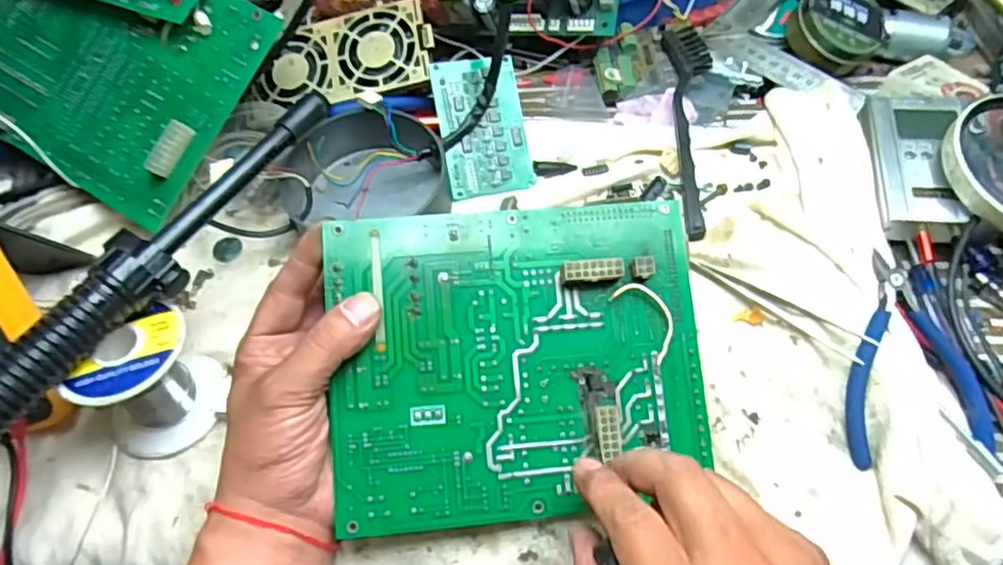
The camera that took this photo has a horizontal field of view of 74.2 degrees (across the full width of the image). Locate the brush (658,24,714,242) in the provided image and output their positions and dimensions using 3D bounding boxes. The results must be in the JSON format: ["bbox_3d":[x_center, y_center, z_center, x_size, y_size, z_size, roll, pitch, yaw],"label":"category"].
[{"bbox_3d":[0.139,-0.113,0.468,0.035,0.025,0.184,0,58,1],"label":"brush"}]

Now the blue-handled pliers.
[{"bbox_3d":[0.220,0.040,0.364,0.079,0.011,0.110,-5,79,-7],"label":"blue-handled pliers"}]

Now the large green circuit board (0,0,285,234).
[{"bbox_3d":[-0.271,-0.151,0.440,0.210,0.014,0.154,30,87,10],"label":"large green circuit board"}]

